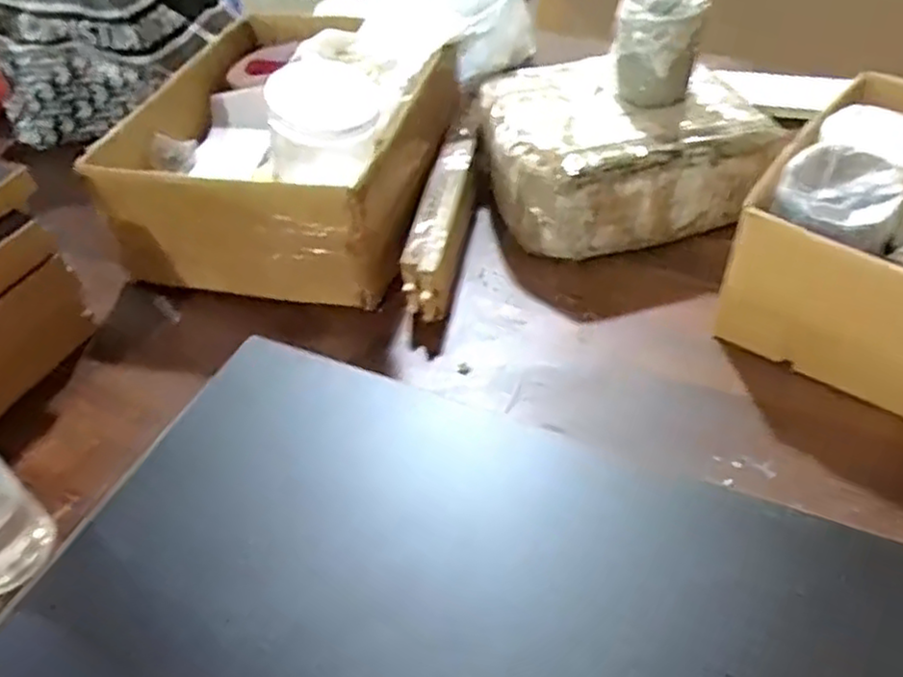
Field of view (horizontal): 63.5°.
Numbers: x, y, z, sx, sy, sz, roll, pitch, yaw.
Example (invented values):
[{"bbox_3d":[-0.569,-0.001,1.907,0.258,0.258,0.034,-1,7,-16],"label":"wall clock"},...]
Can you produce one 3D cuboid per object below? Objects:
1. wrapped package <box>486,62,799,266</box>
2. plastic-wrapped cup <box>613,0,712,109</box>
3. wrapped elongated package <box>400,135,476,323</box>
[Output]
[{"bbox_3d":[0.148,-0.174,0.671,0.219,0.091,0.179,-8,45,-2],"label":"wrapped package"},{"bbox_3d":[0.176,-0.267,0.616,0.069,0.118,0.076,4,46,9],"label":"plastic-wrapped cup"},{"bbox_3d":[-0.007,-0.105,0.667,0.047,0.062,0.200,3,46,9],"label":"wrapped elongated package"}]

